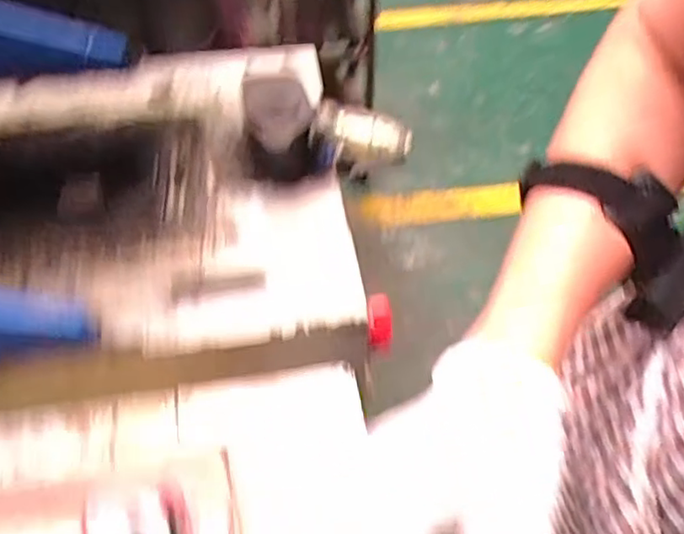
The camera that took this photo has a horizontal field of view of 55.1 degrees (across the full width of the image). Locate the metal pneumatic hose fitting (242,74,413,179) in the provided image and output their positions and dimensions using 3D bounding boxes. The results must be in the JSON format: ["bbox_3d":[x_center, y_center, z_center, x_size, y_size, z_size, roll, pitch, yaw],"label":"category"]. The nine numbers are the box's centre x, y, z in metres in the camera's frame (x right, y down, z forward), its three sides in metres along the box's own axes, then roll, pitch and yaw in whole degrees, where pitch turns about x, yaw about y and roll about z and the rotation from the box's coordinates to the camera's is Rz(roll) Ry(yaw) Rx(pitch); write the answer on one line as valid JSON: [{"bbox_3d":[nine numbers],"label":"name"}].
[{"bbox_3d":[-0.020,-0.116,0.611,0.168,0.071,0.073,14,50,14],"label":"metal pneumatic hose fitting"}]

